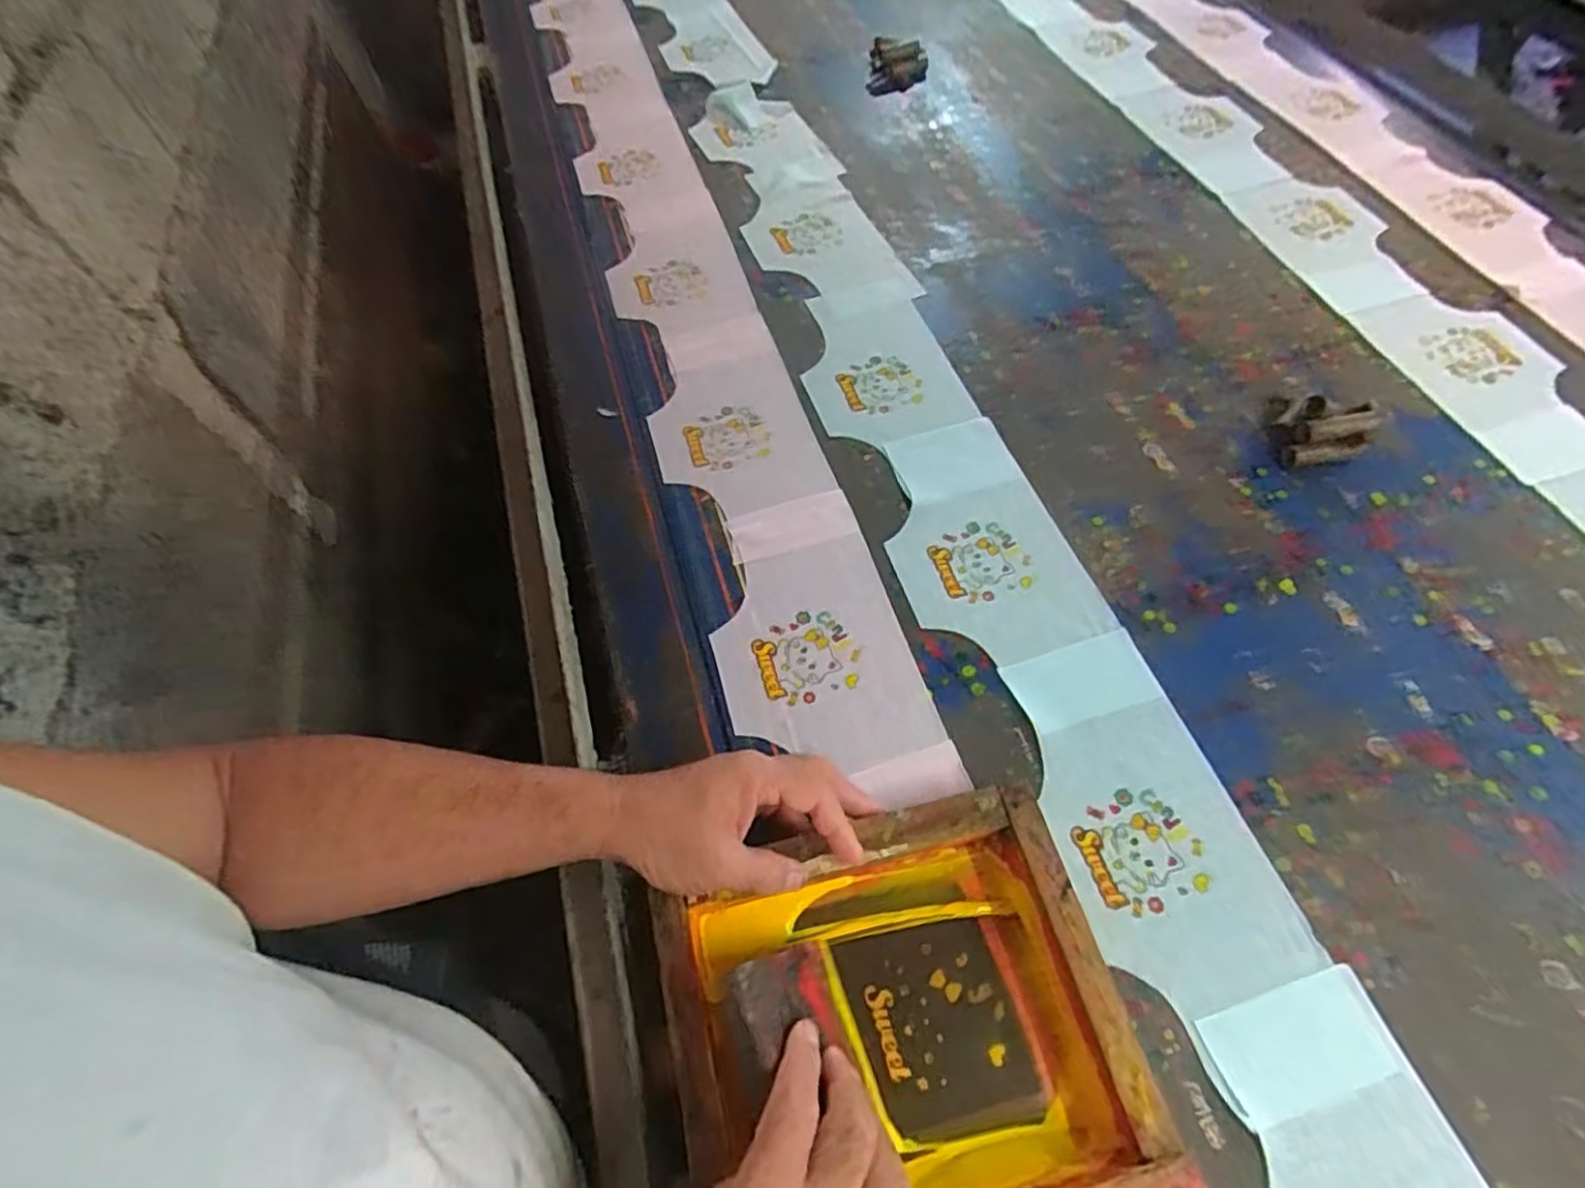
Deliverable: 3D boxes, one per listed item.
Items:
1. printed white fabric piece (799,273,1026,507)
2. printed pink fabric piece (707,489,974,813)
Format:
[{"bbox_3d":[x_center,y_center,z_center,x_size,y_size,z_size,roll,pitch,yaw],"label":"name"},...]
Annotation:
[{"bbox_3d":[0.097,-0.217,0.696,0.156,0.009,0.309,-12,60,-6],"label":"printed white fabric piece"},{"bbox_3d":[0.014,0.038,0.552,0.148,0.010,0.280,-15,61,-8],"label":"printed pink fabric piece"}]

